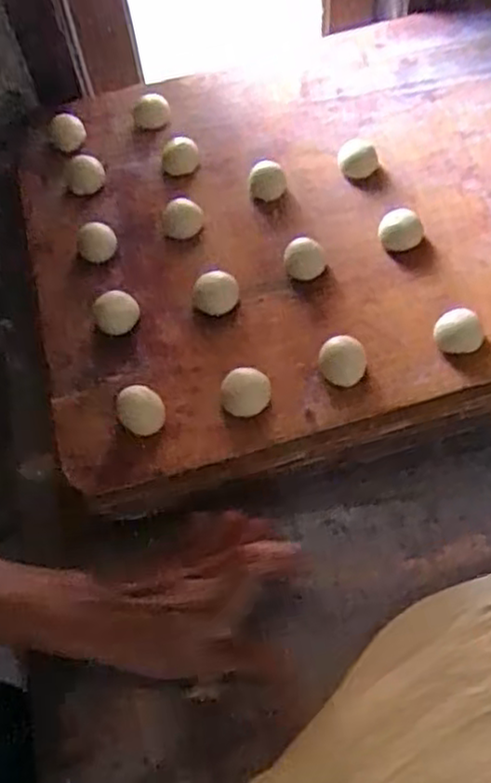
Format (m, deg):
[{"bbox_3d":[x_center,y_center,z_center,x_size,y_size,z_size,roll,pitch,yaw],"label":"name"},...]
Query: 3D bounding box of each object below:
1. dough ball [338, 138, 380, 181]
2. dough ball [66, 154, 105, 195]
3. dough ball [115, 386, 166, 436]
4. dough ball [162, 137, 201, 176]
[{"bbox_3d":[0.097,-0.200,0.615,0.033,0.017,0.033,-1,61,2],"label":"dough ball"},{"bbox_3d":[-0.143,-0.190,0.641,0.035,0.030,0.035,-2,58,4],"label":"dough ball"},{"bbox_3d":[-0.073,0.013,0.498,0.031,0.020,0.028,-22,62,-10],"label":"dough ball"},{"bbox_3d":[-0.058,-0.212,0.644,0.033,0.022,0.027,-9,61,-2],"label":"dough ball"}]

